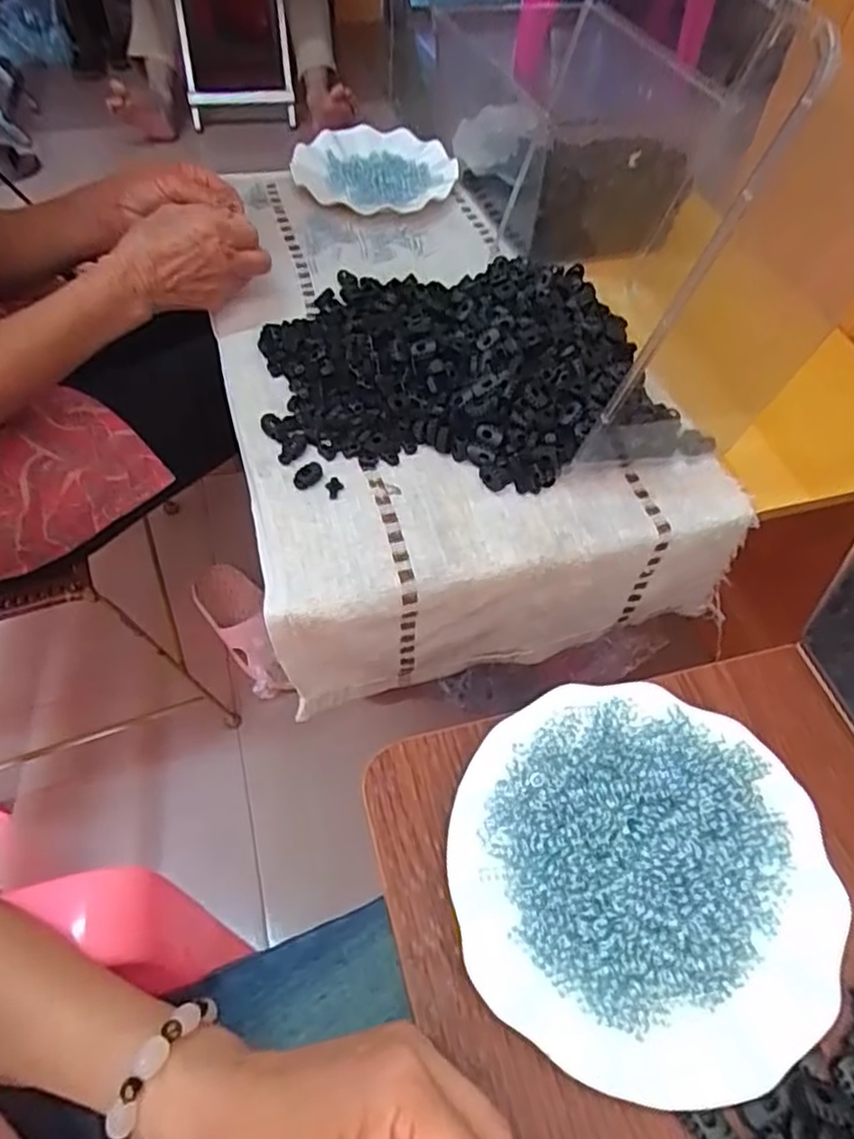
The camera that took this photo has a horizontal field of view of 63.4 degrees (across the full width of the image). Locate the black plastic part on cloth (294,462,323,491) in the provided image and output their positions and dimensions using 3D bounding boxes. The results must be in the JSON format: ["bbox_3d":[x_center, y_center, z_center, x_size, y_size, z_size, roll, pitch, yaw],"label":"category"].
[{"bbox_3d":[-0.092,-0.072,0.533,0.025,0.004,0.017,-38,80,-19],"label":"black plastic part on cloth"}]

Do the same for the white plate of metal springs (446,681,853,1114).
[{"bbox_3d":[0.104,0.145,0.337,0.177,0.025,0.179,1,55,-2],"label":"white plate of metal springs"}]

